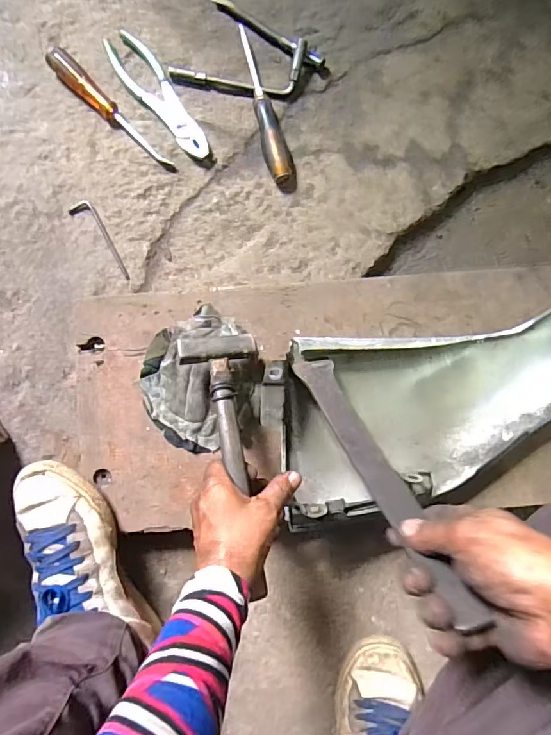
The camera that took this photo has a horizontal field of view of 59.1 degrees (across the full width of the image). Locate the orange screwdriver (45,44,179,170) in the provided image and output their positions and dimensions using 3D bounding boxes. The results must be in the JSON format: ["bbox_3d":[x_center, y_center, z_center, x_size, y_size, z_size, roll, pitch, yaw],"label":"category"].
[{"bbox_3d":[-0.208,-0.323,0.613,0.205,0.025,0.028,44,88,3],"label":"orange screwdriver"}]

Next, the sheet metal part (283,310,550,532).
[{"bbox_3d":[0.204,0.029,0.536,0.408,0.056,0.189,-14,86,0],"label":"sheet metal part"}]

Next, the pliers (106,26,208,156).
[{"bbox_3d":[-0.150,-0.347,0.624,0.049,0.008,0.198,-36,87,-2],"label":"pliers"}]

